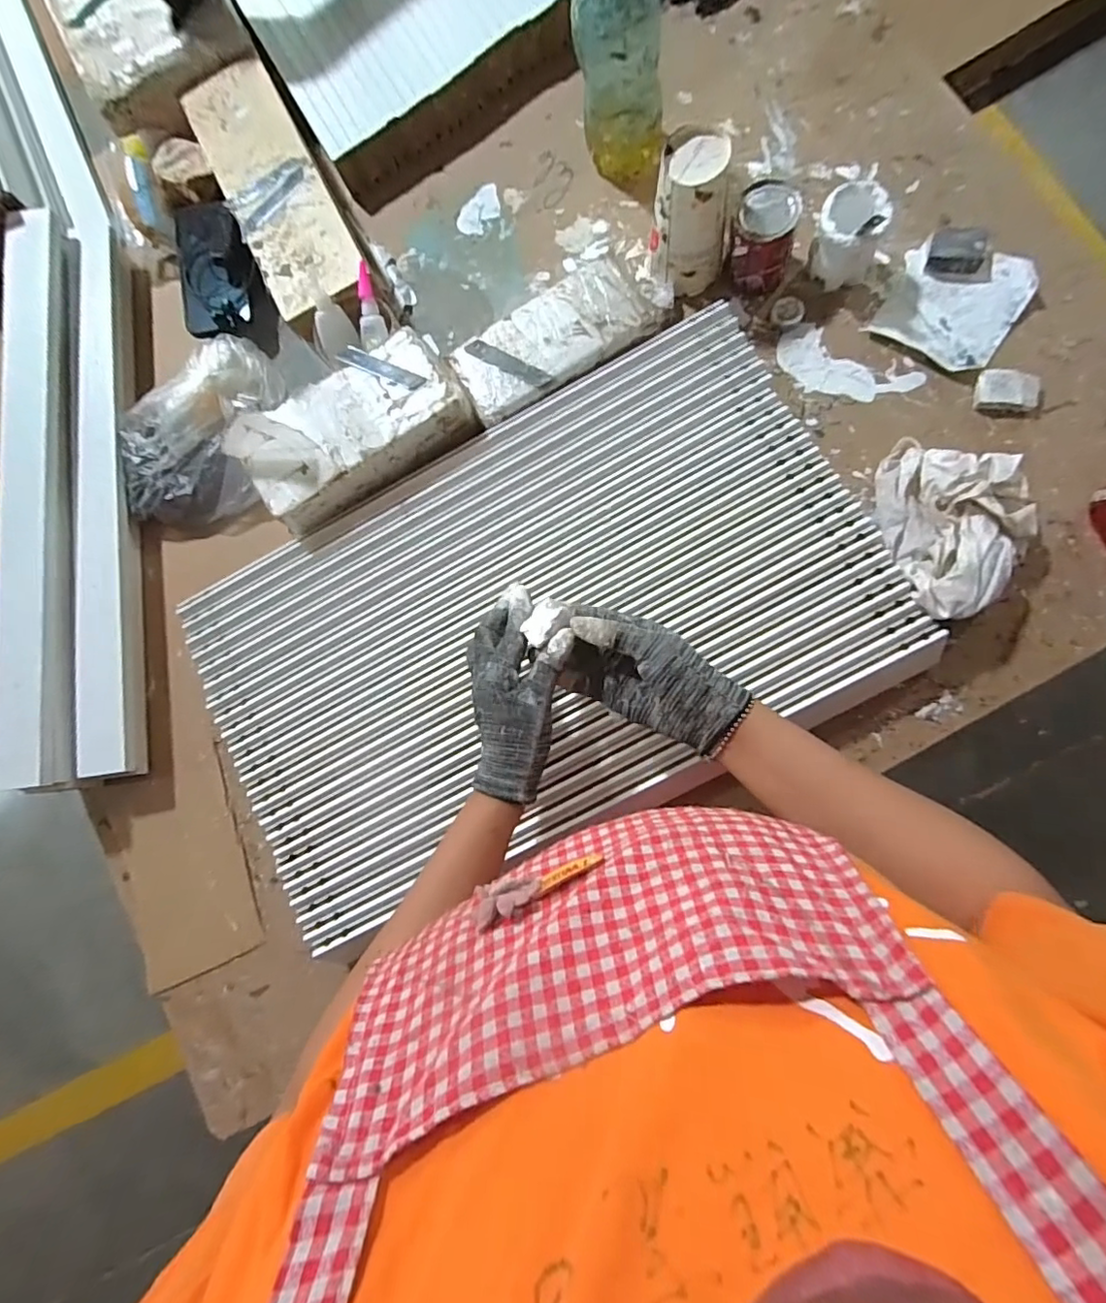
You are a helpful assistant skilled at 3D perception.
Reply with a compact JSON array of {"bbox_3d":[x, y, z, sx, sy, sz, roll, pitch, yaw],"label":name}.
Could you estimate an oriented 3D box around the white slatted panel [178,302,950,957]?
[{"bbox_3d":[-0.022,-0.028,0.560,0.650,0.053,0.402,-25,82,0],"label":"white slatted panel"}]

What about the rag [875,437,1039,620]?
[{"bbox_3d":[0.378,-0.118,0.516,0.120,0.072,0.175,1,89,4],"label":"rag"}]

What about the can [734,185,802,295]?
[{"bbox_3d":[0.215,-0.417,0.568,0.062,0.071,0.064,0,83,3],"label":"can"}]

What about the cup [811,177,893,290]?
[{"bbox_3d":[0.293,-0.411,0.551,0.063,0.084,0.060,0,83,3],"label":"cup"}]

